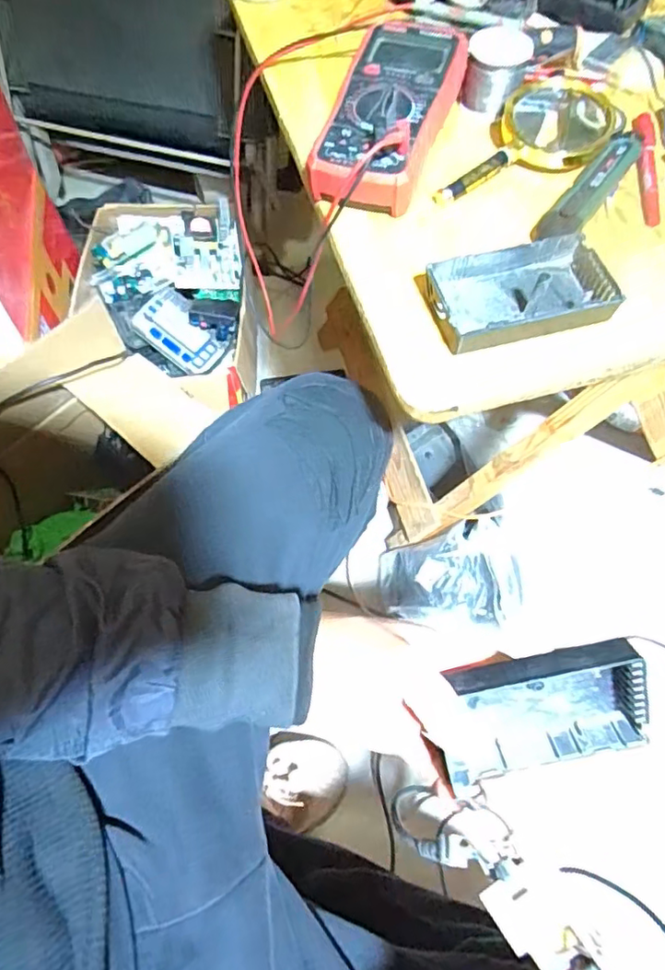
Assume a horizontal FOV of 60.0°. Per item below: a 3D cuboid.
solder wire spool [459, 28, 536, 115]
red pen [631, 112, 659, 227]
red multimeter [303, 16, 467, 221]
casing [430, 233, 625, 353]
[{"bbox_3d":[0.147,-0.374,0.520,0.054,0.049,0.060,13,64,8],"label":"solder wire spool"},{"bbox_3d":[0.265,-0.270,0.488,0.018,0.013,0.133,7,63,5],"label":"red pen"},{"bbox_3d":[0.047,-0.314,0.485,0.092,0.047,0.204,17,64,10],"label":"red multimeter"},{"bbox_3d":[0.135,-0.138,0.413,0.126,0.027,0.069,-13,63,-6],"label":"casing"}]

